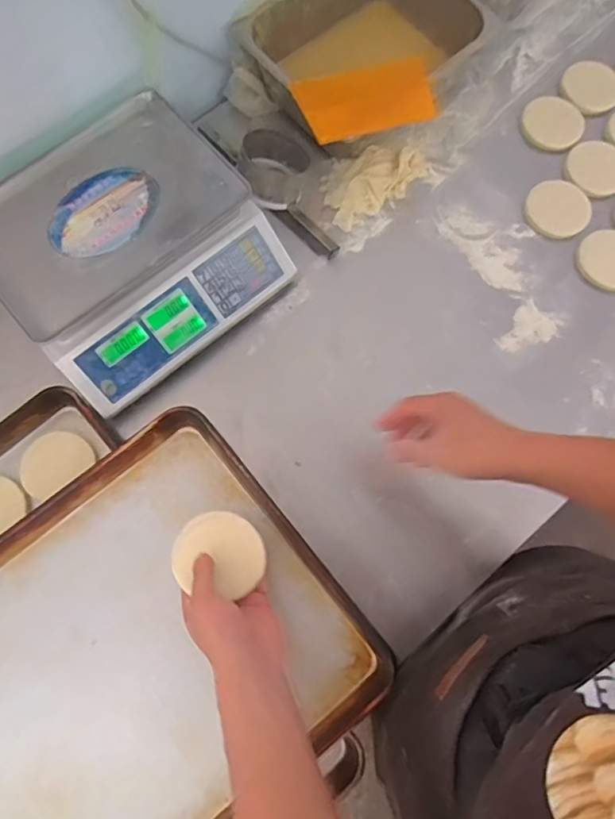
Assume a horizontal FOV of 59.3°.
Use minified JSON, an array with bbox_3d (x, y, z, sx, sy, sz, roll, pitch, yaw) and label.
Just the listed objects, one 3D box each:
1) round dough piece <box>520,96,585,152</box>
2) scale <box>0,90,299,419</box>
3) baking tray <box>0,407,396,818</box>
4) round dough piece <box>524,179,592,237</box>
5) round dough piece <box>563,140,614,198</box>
[{"bbox_3d":[0.396,-0.463,0.867,0.094,0.010,0.092,0,76,0],"label":"round dough piece"},{"bbox_3d":[-0.239,-0.216,0.740,0.343,0.123,0.316,-40,80,-9],"label":"scale"},{"bbox_3d":[-0.248,0.332,0.599,0.606,0.047,0.419,-38,79,-9],"label":"baking tray"},{"bbox_3d":[0.385,-0.309,0.824,0.099,0.013,0.097,0,76,0],"label":"round dough piece"},{"bbox_3d":[0.455,-0.380,0.846,0.088,0.012,0.096,0,76,0],"label":"round dough piece"}]

